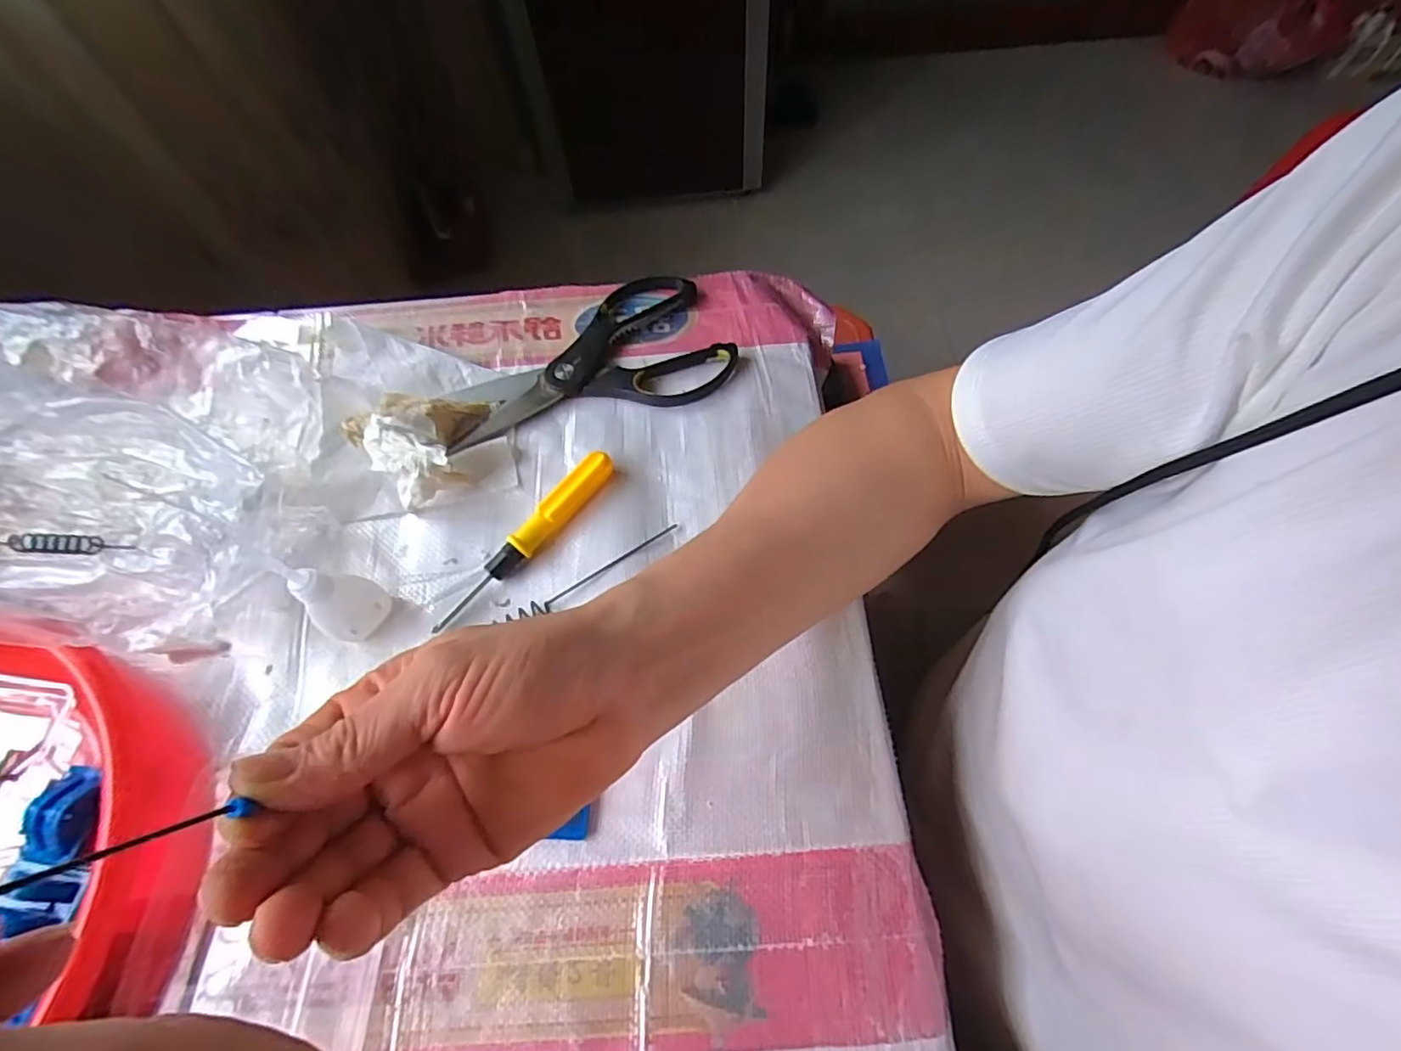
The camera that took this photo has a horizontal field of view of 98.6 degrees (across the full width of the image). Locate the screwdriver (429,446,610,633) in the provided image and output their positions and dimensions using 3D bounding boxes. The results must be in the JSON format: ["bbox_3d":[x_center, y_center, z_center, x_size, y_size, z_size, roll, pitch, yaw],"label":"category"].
[{"bbox_3d":[-0.104,0.009,0.367,0.017,0.019,0.139,34,70,18],"label":"screwdriver"}]

